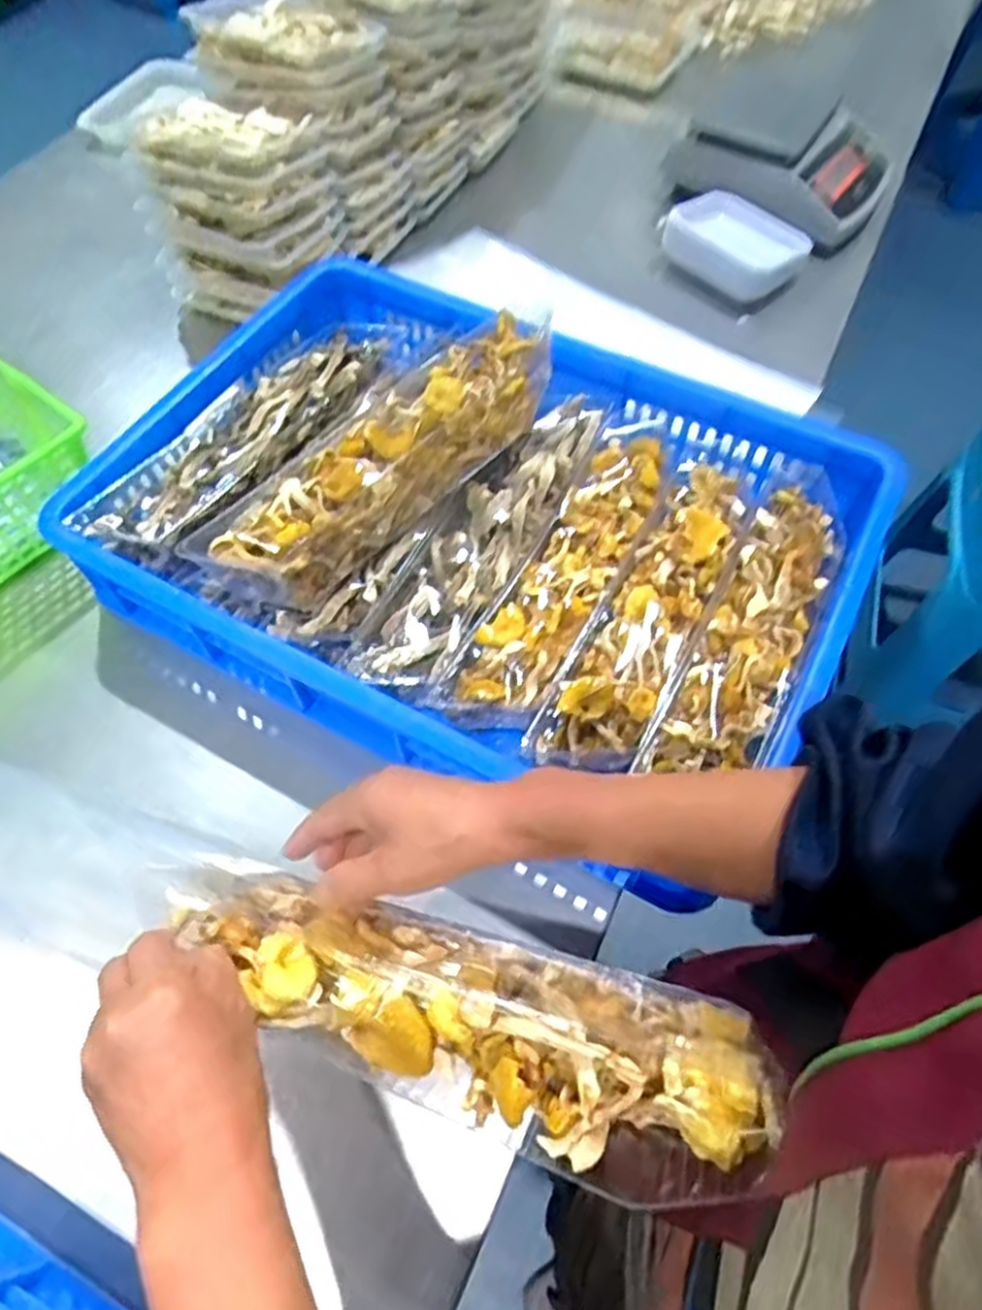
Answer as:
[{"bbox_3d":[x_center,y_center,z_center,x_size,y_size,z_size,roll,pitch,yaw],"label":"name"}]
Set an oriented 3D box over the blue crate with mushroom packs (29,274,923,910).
[{"bbox_3d":[-0.016,-0.120,0.629,0.588,0.144,0.408,26,63,15],"label":"blue crate with mushroom packs"}]

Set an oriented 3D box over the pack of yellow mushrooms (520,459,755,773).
[{"bbox_3d":[0.133,-0.045,0.601,0.075,0.044,0.332,25,63,15],"label":"pack of yellow mushrooms"}]

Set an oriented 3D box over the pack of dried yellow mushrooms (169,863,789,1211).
[{"bbox_3d":[-0.022,0.170,0.371,0.301,0.069,0.085,13,60,19],"label":"pack of dried yellow mushrooms"}]

